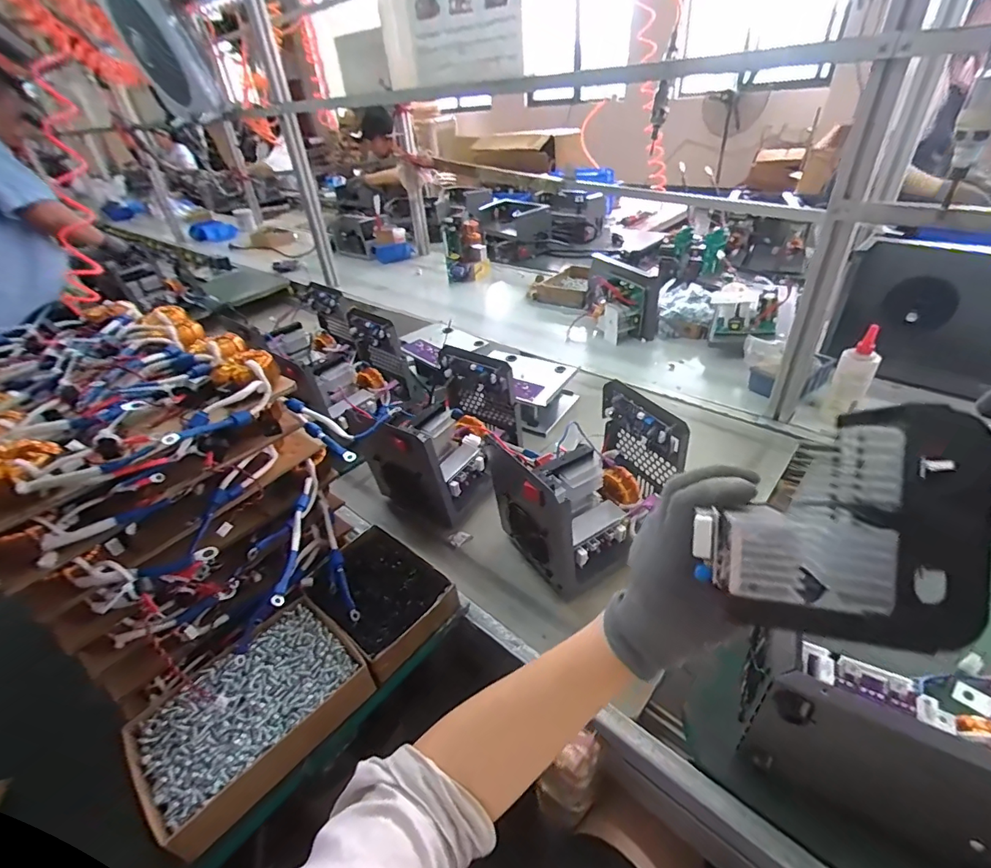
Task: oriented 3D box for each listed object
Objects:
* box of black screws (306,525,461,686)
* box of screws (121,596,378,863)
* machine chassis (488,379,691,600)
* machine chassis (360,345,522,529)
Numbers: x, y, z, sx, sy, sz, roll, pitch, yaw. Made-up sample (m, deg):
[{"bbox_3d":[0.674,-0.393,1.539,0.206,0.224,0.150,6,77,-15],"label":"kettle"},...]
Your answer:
[{"bbox_3d":[-0.149,0.205,0.611,0.175,0.053,0.130,26,47,37],"label":"box of black screws"},{"bbox_3d":[-0.256,0.294,0.506,0.140,0.046,0.209,26,47,37],"label":"box of screws"},{"bbox_3d":[0.124,0.068,0.648,0.231,0.182,0.166,-24,39,-23],"label":"machine chassis"},{"bbox_3d":[-0.077,0.008,0.762,0.150,0.183,0.242,17,42,29],"label":"machine chassis"}]

